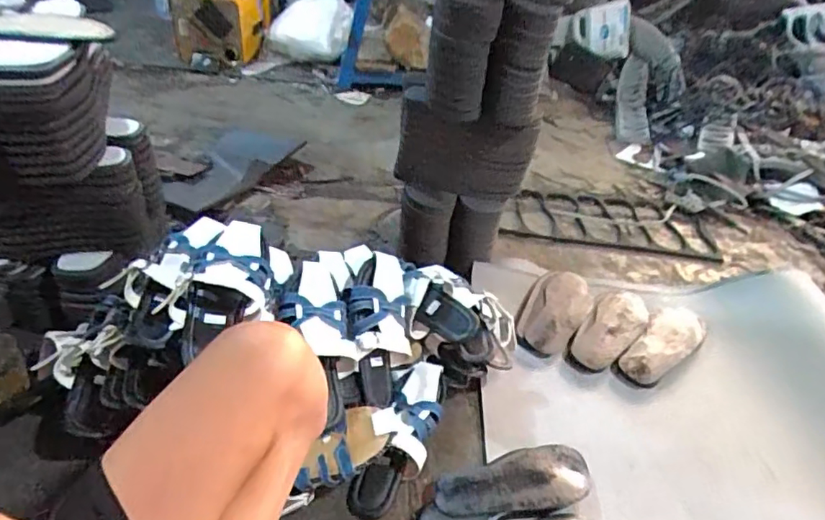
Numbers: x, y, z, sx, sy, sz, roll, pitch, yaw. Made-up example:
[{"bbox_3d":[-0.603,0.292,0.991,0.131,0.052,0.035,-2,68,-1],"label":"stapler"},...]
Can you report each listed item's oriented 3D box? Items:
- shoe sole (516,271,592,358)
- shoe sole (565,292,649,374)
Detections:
[{"bbox_3d":[0.280,0.101,1.050,0.113,0.027,0.242,26,43,20],"label":"shoe sole"},{"bbox_3d":[0.377,0.135,1.019,0.097,0.026,0.244,29,44,24],"label":"shoe sole"}]

